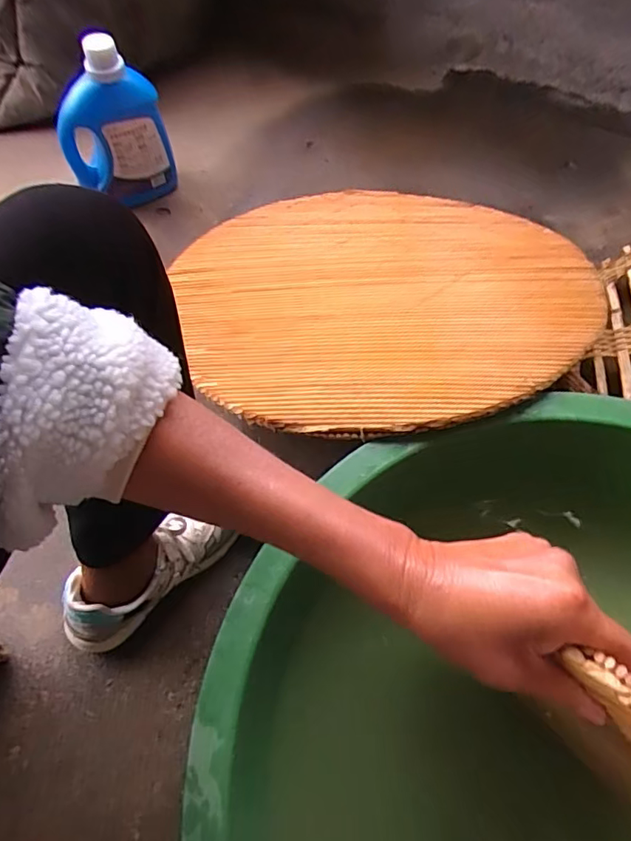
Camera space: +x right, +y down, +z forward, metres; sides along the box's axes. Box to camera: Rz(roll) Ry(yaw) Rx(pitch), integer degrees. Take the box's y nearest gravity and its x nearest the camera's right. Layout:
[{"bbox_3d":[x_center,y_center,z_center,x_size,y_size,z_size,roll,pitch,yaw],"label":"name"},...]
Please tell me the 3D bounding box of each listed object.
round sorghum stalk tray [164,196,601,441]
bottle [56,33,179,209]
[{"bbox_3d":[0.095,-0.208,0.817,0.583,0.020,0.608,-3,45,3],"label":"round sorghum stalk tray"},{"bbox_3d":[-0.362,-0.525,0.976,0.175,0.242,0.115,-25,63,-15],"label":"bottle"}]

